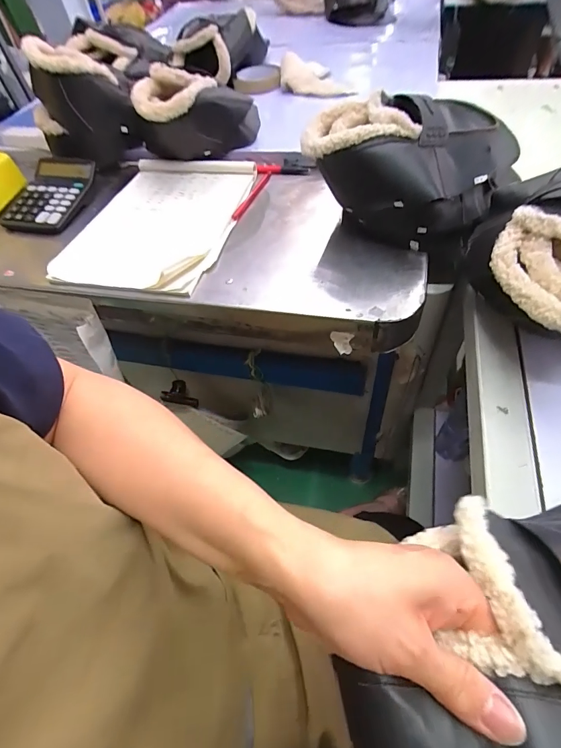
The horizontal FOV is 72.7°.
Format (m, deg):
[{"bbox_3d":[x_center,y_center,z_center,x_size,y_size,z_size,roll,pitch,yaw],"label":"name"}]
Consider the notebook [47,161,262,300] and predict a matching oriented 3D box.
[{"bbox_3d":[-0.177,-0.232,0.556,0.248,0.027,0.290,9,55,12],"label":"notebook"}]

